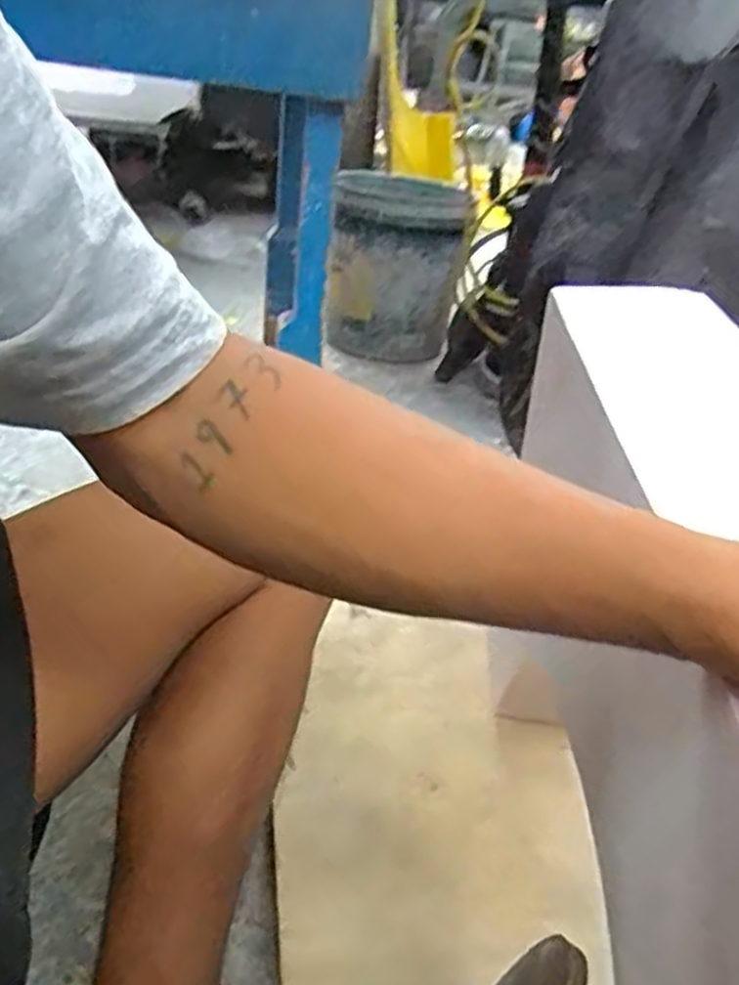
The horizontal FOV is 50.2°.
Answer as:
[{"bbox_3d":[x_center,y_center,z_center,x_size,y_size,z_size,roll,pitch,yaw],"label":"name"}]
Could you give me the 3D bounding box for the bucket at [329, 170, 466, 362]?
[{"bbox_3d":[0.052,-0.450,1.607,0.263,0.322,0.259,10,30,4],"label":"bucket"}]

